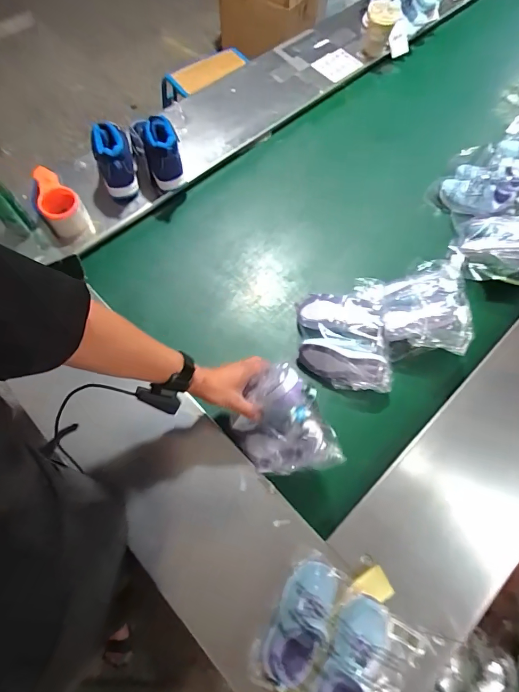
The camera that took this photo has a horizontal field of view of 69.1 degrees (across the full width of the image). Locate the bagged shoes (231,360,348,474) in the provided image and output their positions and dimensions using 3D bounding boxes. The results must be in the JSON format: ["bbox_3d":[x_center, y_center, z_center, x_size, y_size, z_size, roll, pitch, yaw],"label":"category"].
[{"bbox_3d":[0.042,0.136,0.667,0.090,0.184,0.194,-23,78,-50],"label":"bagged shoes"}]

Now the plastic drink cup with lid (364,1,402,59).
[{"bbox_3d":[0.365,-0.959,1.135,0.092,0.097,0.105,11,68,4],"label":"plastic drink cup with lid"}]

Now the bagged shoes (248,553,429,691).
[{"bbox_3d":[0.109,0.442,0.546,0.192,0.068,0.180,31,71,12],"label":"bagged shoes"}]

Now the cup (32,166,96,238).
[{"bbox_3d":[-0.449,-0.320,0.847,0.083,0.091,0.122,-31,71,-12],"label":"cup"}]

